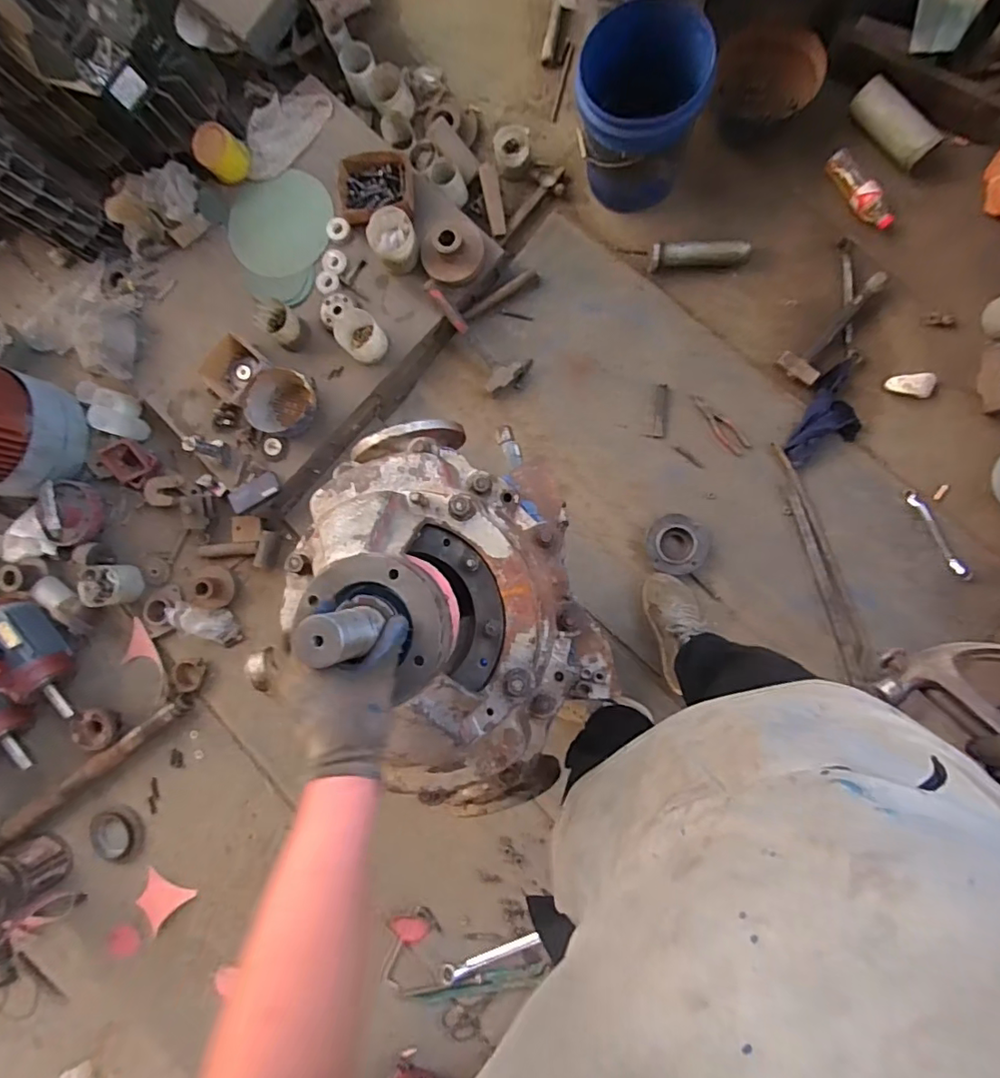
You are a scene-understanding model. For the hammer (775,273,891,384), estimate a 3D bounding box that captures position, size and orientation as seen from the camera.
[{"bbox_3d":[0.820,-0.521,1.336,0.099,0.037,0.308,40,93,6],"label":"hammer"}]

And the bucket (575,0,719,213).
[{"bbox_3d":[0.322,-0.982,1.274,0.274,0.290,0.252,0,89,7],"label":"bucket"}]

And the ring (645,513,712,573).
[{"bbox_3d":[0.442,0.014,1.364,0.145,0.052,0.148,0,89,7],"label":"ring"}]

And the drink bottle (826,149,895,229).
[{"bbox_3d":[0.884,-0.857,1.327,0.065,0.049,0.228,-30,85,5],"label":"drink bottle"}]

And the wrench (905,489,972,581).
[{"bbox_3d":[1.047,-0.013,1.302,0.043,0.014,0.244,-31,87,5],"label":"wrench"}]

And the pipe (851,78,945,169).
[{"bbox_3d":[0.940,-0.995,1.307,0.071,0.063,0.223,-38,84,5],"label":"pipe"}]

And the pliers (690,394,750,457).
[{"bbox_3d":[0.546,-0.285,1.369,0.054,0.008,0.187,-42,86,4],"label":"pliers"}]

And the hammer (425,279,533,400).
[{"bbox_3d":[-0.053,-0.540,1.431,0.140,0.099,0.339,-35,85,5],"label":"hammer"}]

